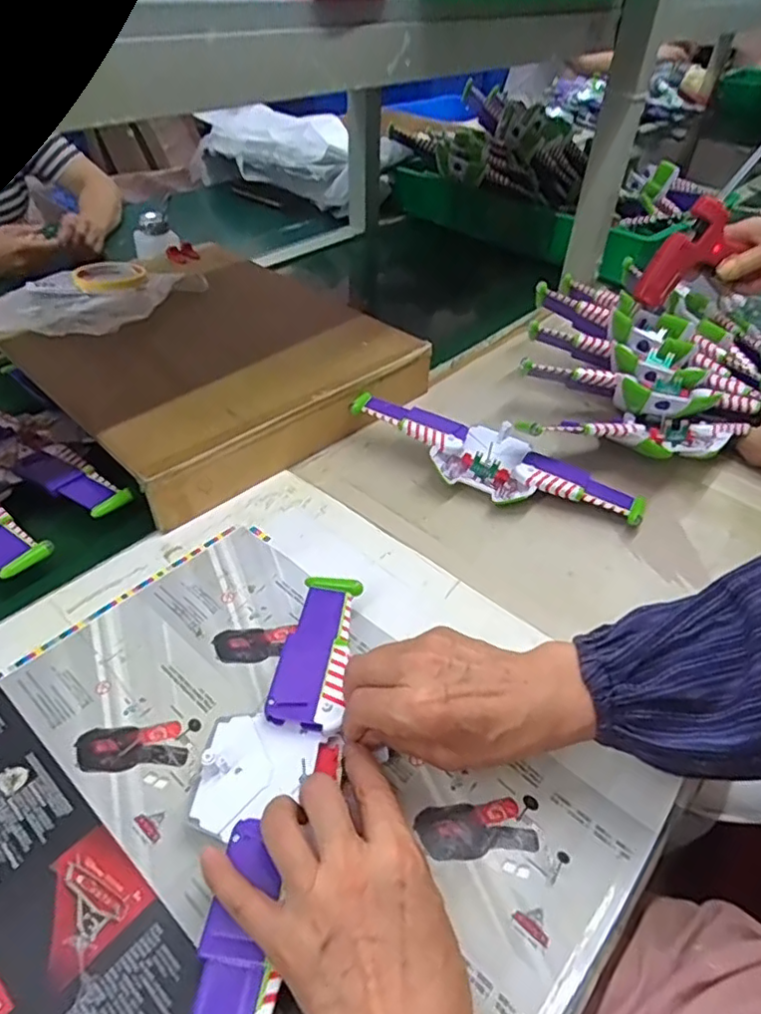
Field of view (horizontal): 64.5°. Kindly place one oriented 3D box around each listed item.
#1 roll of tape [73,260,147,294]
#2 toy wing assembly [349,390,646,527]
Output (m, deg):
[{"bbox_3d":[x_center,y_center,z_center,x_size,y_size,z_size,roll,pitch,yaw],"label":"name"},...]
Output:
[{"bbox_3d":[-0.352,-0.302,0.784,0.088,0.013,0.088,1,41,-1],"label":"roll of tape"},{"bbox_3d":[0.112,-0.051,0.597,0.287,0.043,0.092,19,45,16],"label":"toy wing assembly"}]

